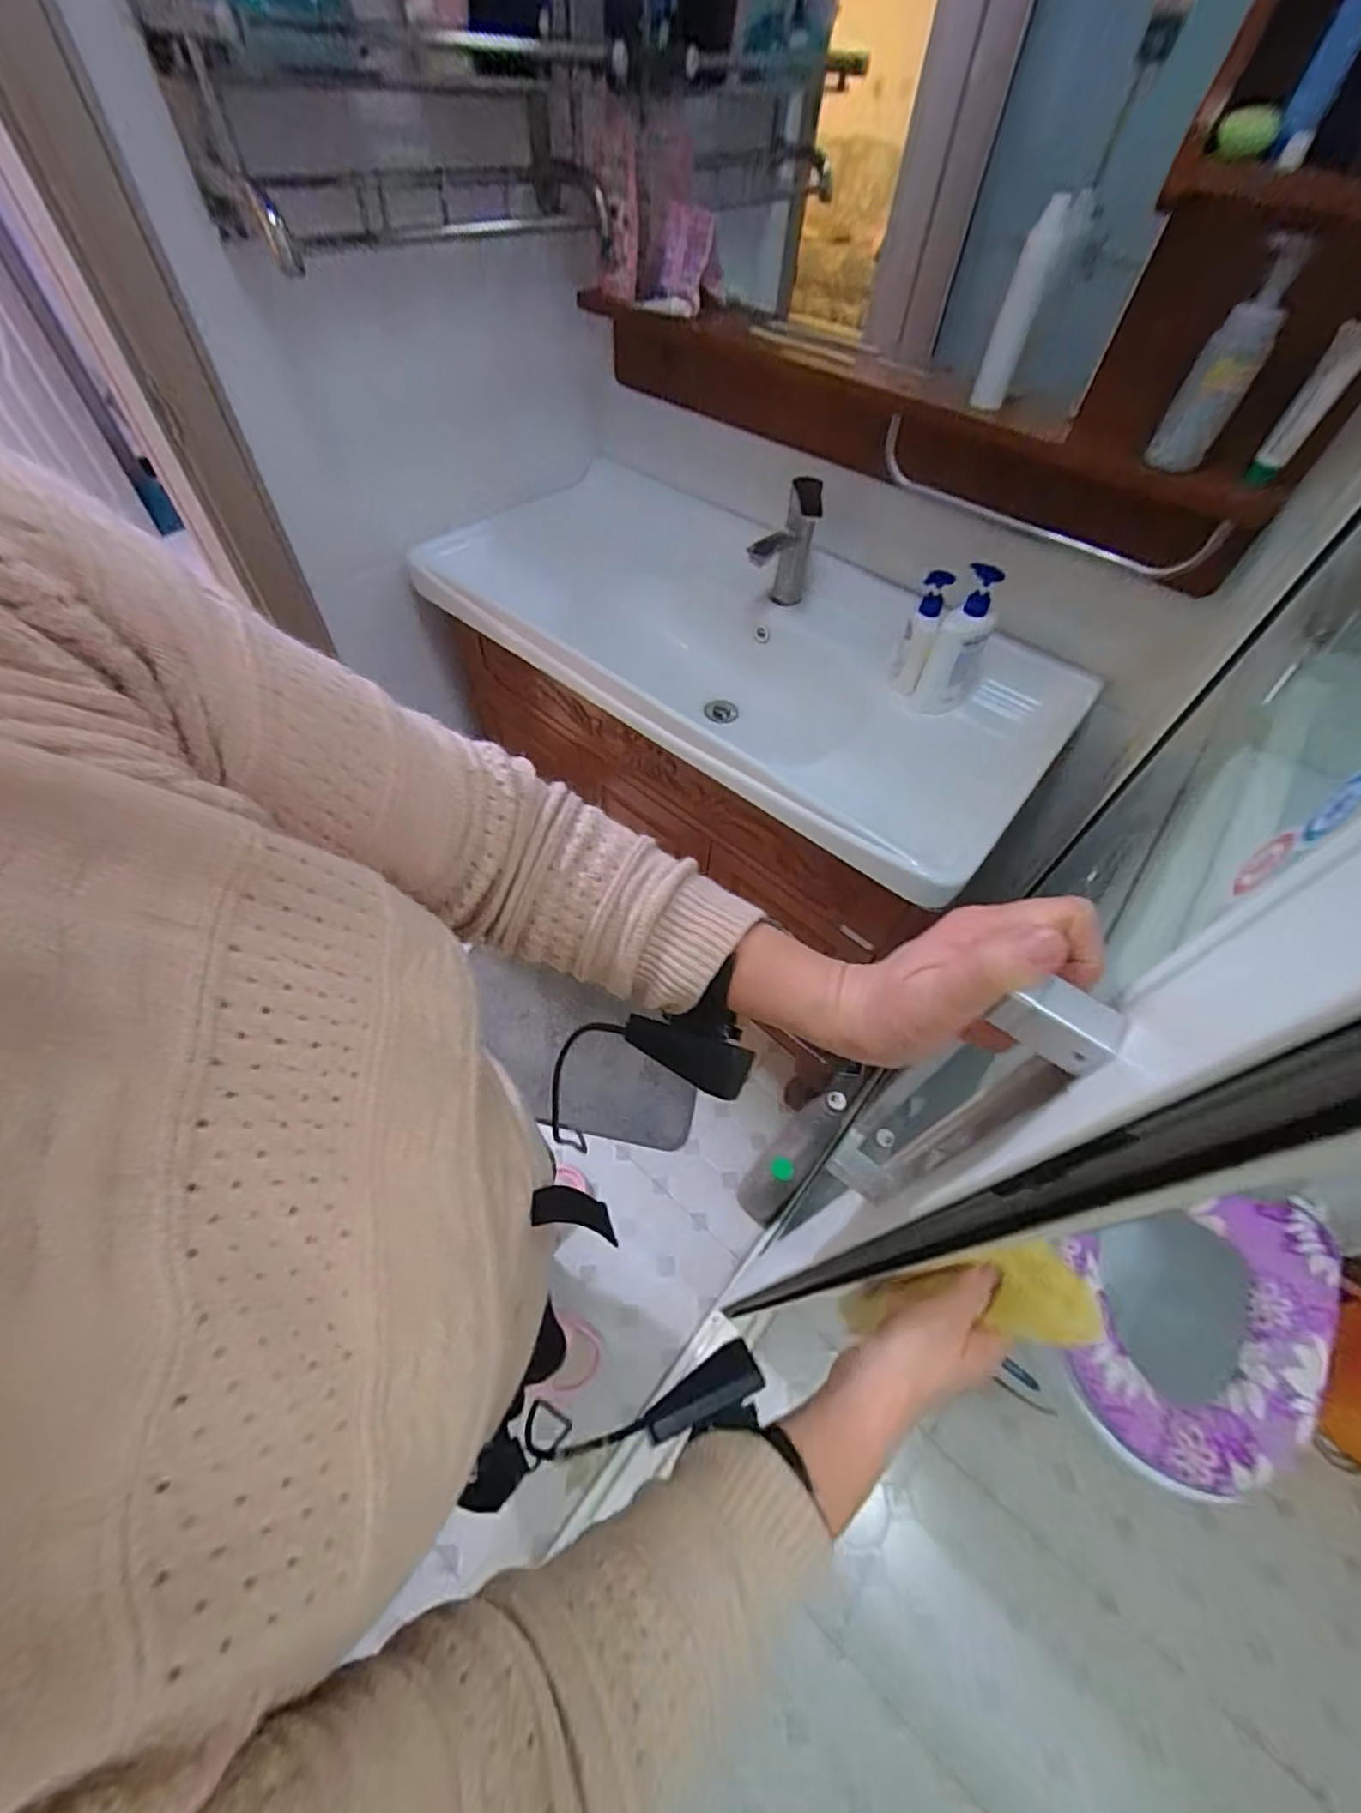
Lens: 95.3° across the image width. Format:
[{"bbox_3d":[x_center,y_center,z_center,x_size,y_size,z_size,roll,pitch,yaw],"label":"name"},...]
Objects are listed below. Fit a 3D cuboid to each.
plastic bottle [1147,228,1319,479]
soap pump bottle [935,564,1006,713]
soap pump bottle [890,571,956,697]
[{"bbox_3d":[0.532,-0.527,0.604,0.057,0.165,0.041,34,59,18],"label":"plastic bottle"},{"bbox_3d":[0.398,-0.367,0.877,0.078,0.183,0.066,30,58,16],"label":"soap pump bottle"},{"bbox_3d":[0.348,-0.399,0.903,0.047,0.159,0.067,15,55,6],"label":"soap pump bottle"}]

